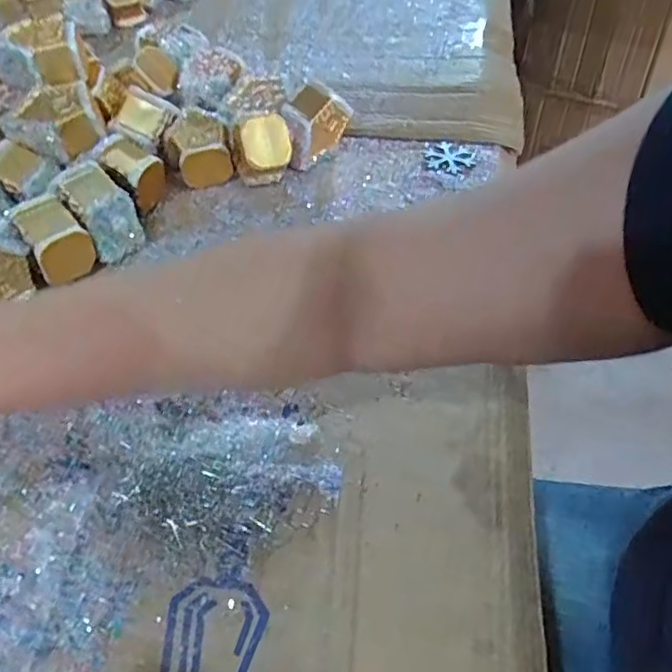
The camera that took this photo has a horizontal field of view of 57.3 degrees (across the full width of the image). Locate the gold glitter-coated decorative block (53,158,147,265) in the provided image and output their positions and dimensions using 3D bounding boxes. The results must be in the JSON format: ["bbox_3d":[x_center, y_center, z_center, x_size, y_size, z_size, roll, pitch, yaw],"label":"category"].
[{"bbox_3d":[-0.210,-0.110,0.559,0.051,0.069,0.063,-26,52,-19],"label":"gold glitter-coated decorative block"}]

